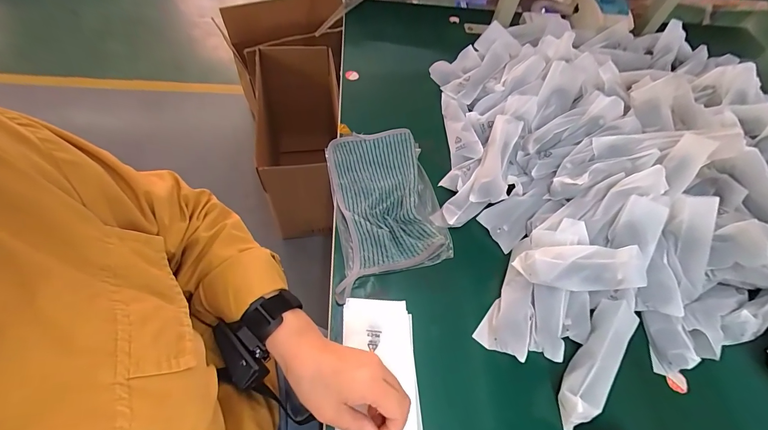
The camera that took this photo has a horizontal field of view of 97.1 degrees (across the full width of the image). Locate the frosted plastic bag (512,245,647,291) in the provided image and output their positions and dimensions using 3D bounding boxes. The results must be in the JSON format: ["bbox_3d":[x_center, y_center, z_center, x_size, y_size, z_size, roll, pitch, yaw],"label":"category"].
[{"bbox_3d":[0.238,0.060,0.406,0.154,0.043,0.052,0,59,-6],"label":"frosted plastic bag"}]

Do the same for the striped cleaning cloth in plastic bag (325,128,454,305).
[{"bbox_3d":[0.003,-0.017,0.474,0.147,0.024,0.234,-5,60,-9],"label":"striped cleaning cloth in plastic bag"}]

